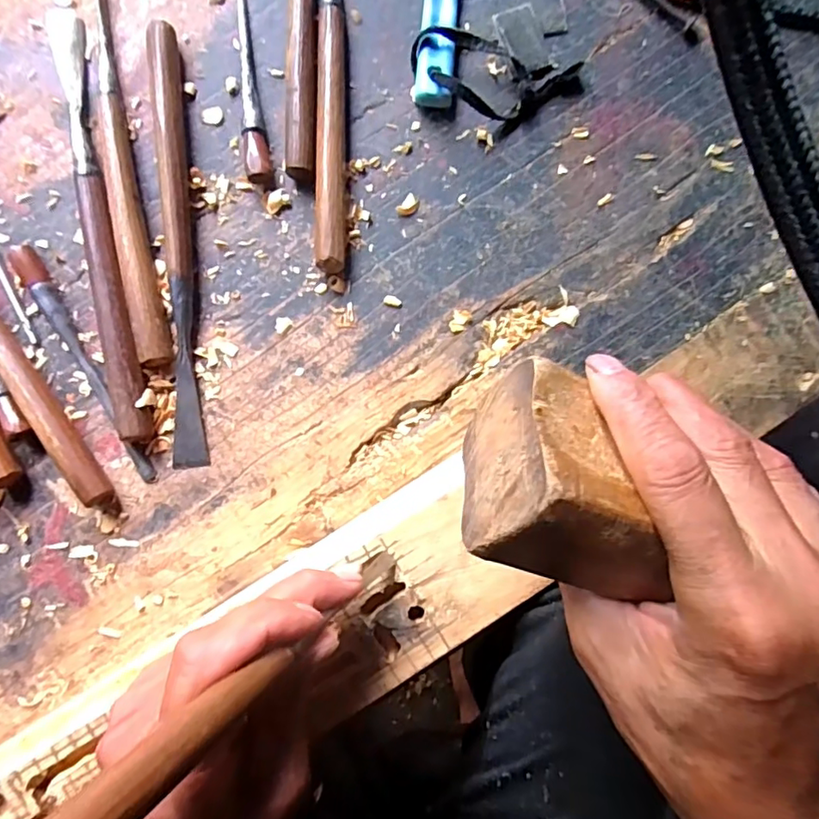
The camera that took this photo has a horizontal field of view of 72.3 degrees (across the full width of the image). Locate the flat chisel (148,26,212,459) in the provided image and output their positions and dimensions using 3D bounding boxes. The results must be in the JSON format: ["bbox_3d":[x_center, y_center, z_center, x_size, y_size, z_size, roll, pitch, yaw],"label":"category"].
[{"bbox_3d":[-0.133,-0.095,0.323,0.019,0.015,0.254,-3,86,-1],"label":"flat chisel"}]

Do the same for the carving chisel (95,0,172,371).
[{"bbox_3d":[-0.171,-0.147,0.325,0.020,0.017,0.250,-12,86,-2],"label":"carving chisel"}]

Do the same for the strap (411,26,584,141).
[{"bbox_3d":[0.051,-0.203,0.336,0.095,0.015,0.057,32,86,1],"label":"strap"}]

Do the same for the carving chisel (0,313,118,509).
[{"bbox_3d":[-0.246,-0.054,0.314,0.019,0.020,0.259,-36,88,-3],"label":"carving chisel"}]

